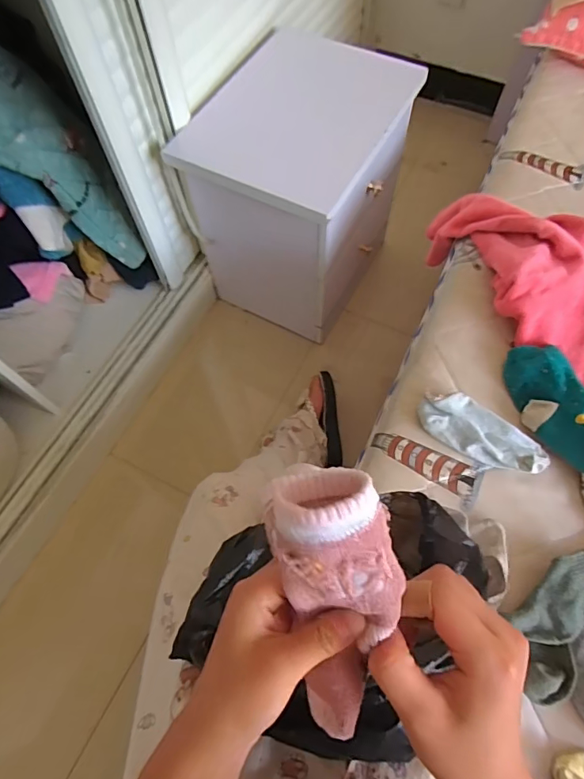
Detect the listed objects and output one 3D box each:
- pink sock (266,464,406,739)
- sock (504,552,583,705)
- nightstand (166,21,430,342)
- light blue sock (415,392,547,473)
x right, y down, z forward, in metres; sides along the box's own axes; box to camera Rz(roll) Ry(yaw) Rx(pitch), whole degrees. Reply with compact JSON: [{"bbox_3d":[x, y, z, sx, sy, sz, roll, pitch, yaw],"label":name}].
[{"bbox_3d":[0.025,0.122,0.254,0.061,0.042,0.166,-5,107,-1],"label":"pink sock"},{"bbox_3d":[0.293,0.248,0.506,0.156,0.023,0.081,-38,69,-15],"label":"sock"},{"bbox_3d":[0.024,-0.428,1.063,0.335,0.489,0.411,26,68,13],"label":"nightstand"},{"bbox_3d":[0.245,0.054,0.605,0.161,0.036,0.067,21,67,11],"label":"light blue sock"}]

